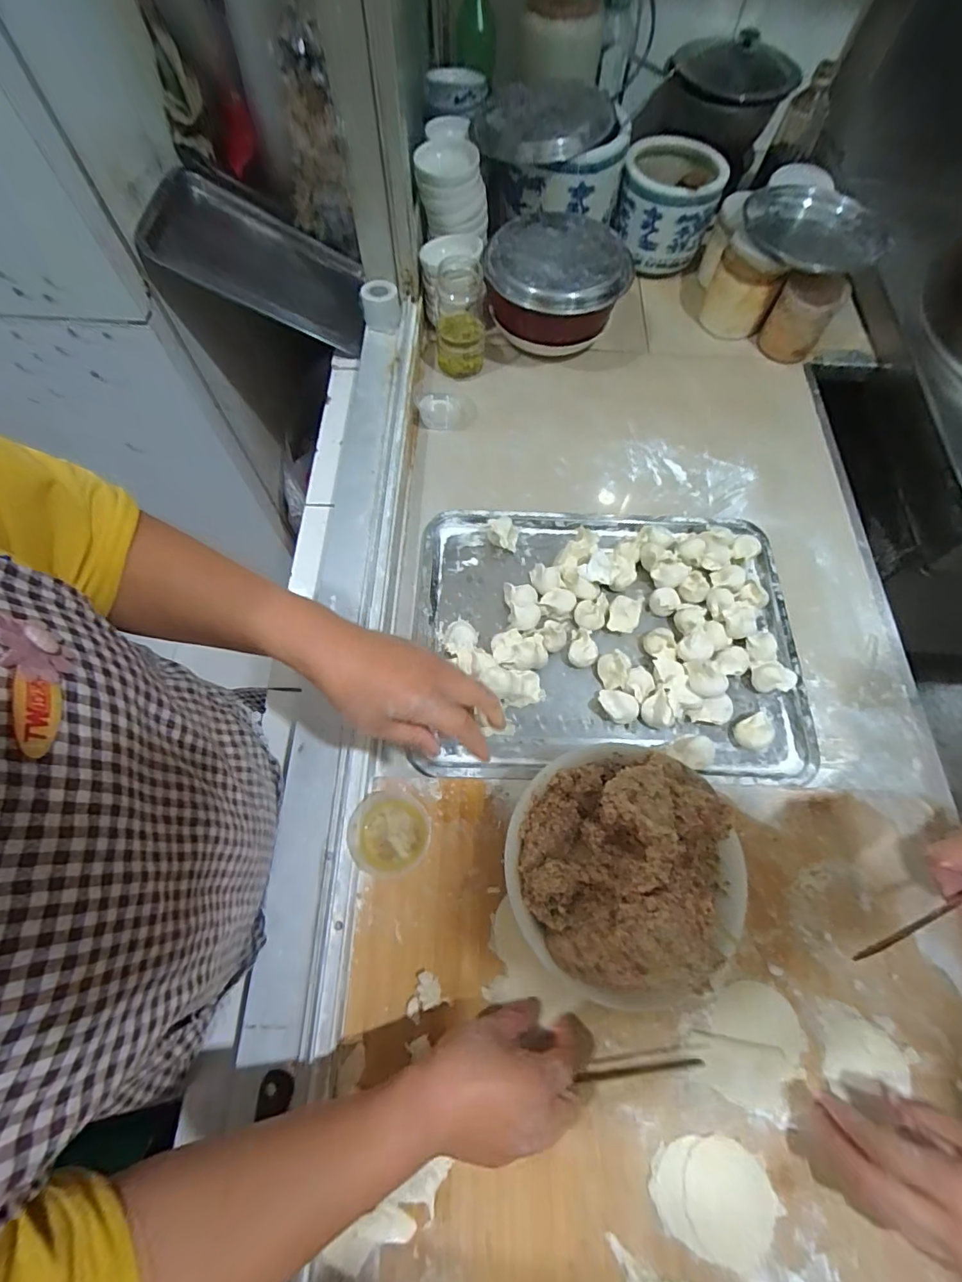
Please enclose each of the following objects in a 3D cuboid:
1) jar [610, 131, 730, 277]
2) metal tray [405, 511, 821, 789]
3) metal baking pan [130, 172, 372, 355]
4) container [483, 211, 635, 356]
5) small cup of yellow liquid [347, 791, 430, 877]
[{"bbox_3d":[0.308,-0.713,0.820,0.151,0.124,0.169,21,68,8],"label":"jar"},{"bbox_3d":[0.142,-0.013,0.572,0.429,0.035,0.324,1,67,0],"label":"metal tray"},{"bbox_3d":[-0.305,-0.536,0.714,0.281,0.046,0.191,13,62,-30],"label":"metal baking pan"},{"bbox_3d":[0.106,-0.501,0.731,0.191,0.137,0.200,6,67,2],"label":"container"},{"bbox_3d":[-0.083,0.178,0.462,0.068,0.035,0.070,8,67,3],"label":"small cup of yellow liquid"}]

